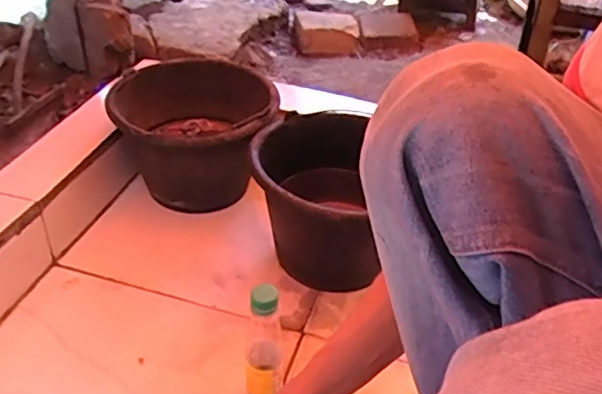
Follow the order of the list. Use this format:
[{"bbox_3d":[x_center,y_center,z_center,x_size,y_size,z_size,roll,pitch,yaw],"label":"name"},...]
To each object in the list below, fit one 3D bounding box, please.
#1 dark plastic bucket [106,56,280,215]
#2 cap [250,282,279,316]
[{"bbox_3d":[-0.185,-0.104,1.083,0.271,0.180,0.294,-1,37,-9],"label":"dark plastic bucket"},{"bbox_3d":[-0.038,0.107,0.640,0.028,0.025,0.023,2,37,-2],"label":"cap"}]

